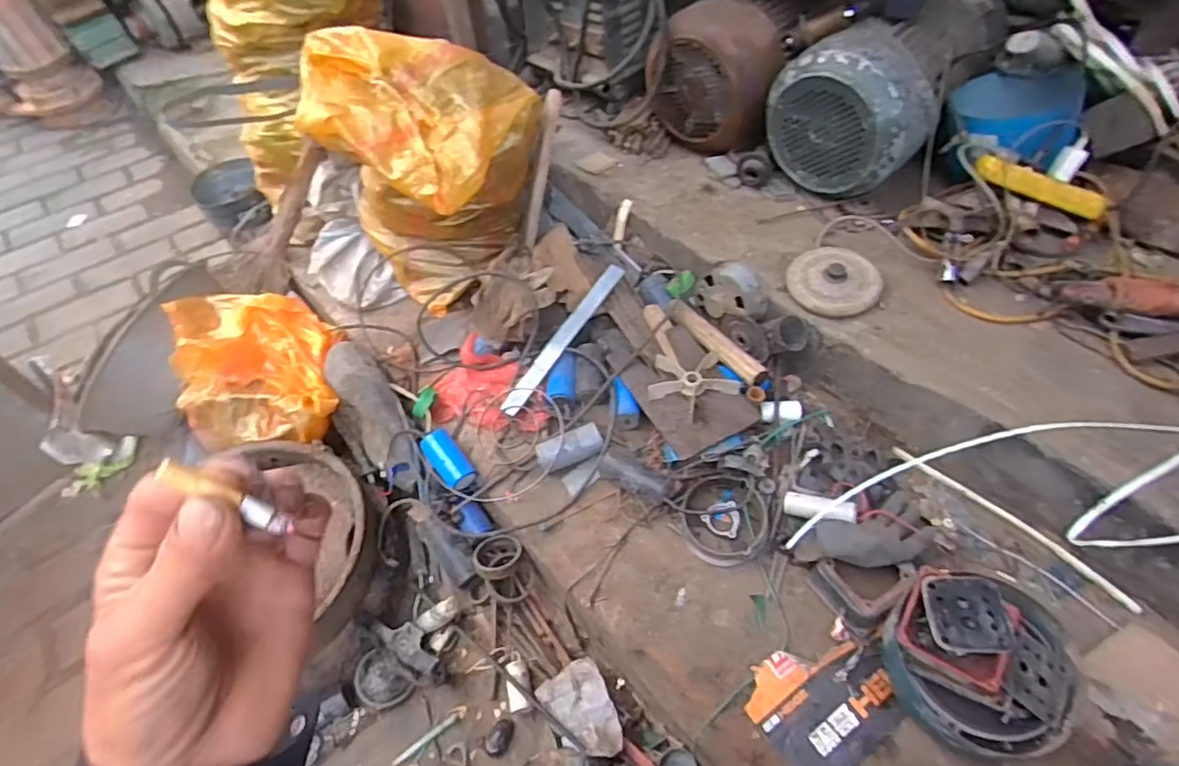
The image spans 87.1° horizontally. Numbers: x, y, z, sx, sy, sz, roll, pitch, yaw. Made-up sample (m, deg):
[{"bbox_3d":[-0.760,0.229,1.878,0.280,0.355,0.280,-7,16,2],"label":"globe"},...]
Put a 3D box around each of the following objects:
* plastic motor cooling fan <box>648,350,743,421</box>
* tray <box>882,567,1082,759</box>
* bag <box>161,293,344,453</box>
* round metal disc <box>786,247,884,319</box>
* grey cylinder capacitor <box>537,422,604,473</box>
[{"bbox_3d":[0.167,-0.001,0.973,0.140,0.015,0.123,7,50,10],"label":"plastic motor cooling fan"},{"bbox_3d":[0.441,0.308,0.688,0.191,0.059,0.178,3,74,12],"label":"tray"},{"bbox_3d":[-0.599,-0.031,1.118,0.266,0.165,0.256,-11,50,-5],"label":"bag"},{"bbox_3d":[0.388,-0.166,0.988,0.127,0.023,0.144,-31,56,-1],"label":"round metal disc"},{"bbox_3d":[-0.029,0.106,0.979,0.102,0.044,0.049,-20,51,-12],"label":"grey cylinder capacitor"}]

